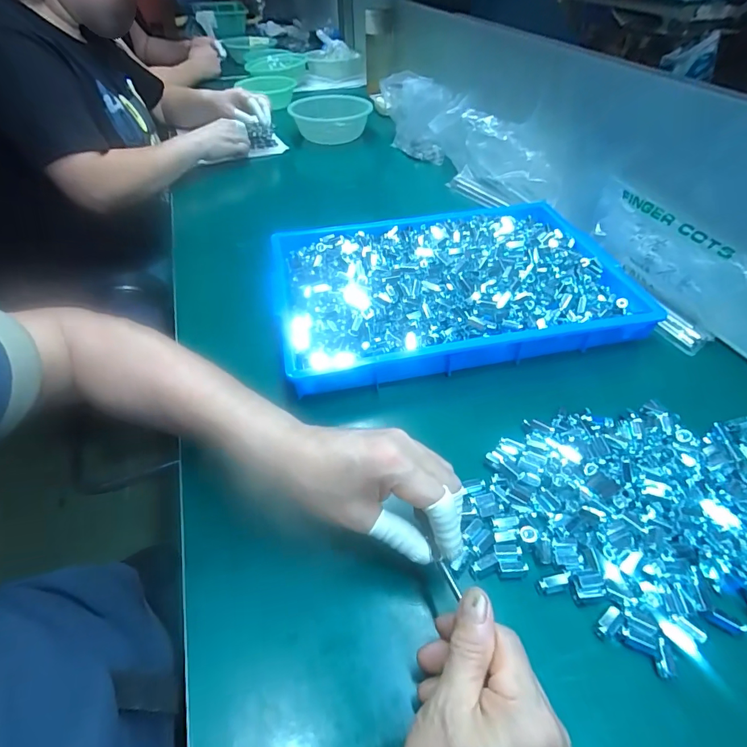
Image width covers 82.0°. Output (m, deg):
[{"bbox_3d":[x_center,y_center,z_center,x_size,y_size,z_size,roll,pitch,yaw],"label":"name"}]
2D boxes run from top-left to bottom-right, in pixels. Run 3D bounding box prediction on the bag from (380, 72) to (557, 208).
[{"bbox_3d":[0.151,-0.447,0.821,0.074,0.129,0.515,-19,49,-16],"label":"bag"}]

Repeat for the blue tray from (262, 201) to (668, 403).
[{"bbox_3d":[0.094,-0.126,0.547,0.426,0.072,0.293,-10,48,-5],"label":"blue tray"}]

